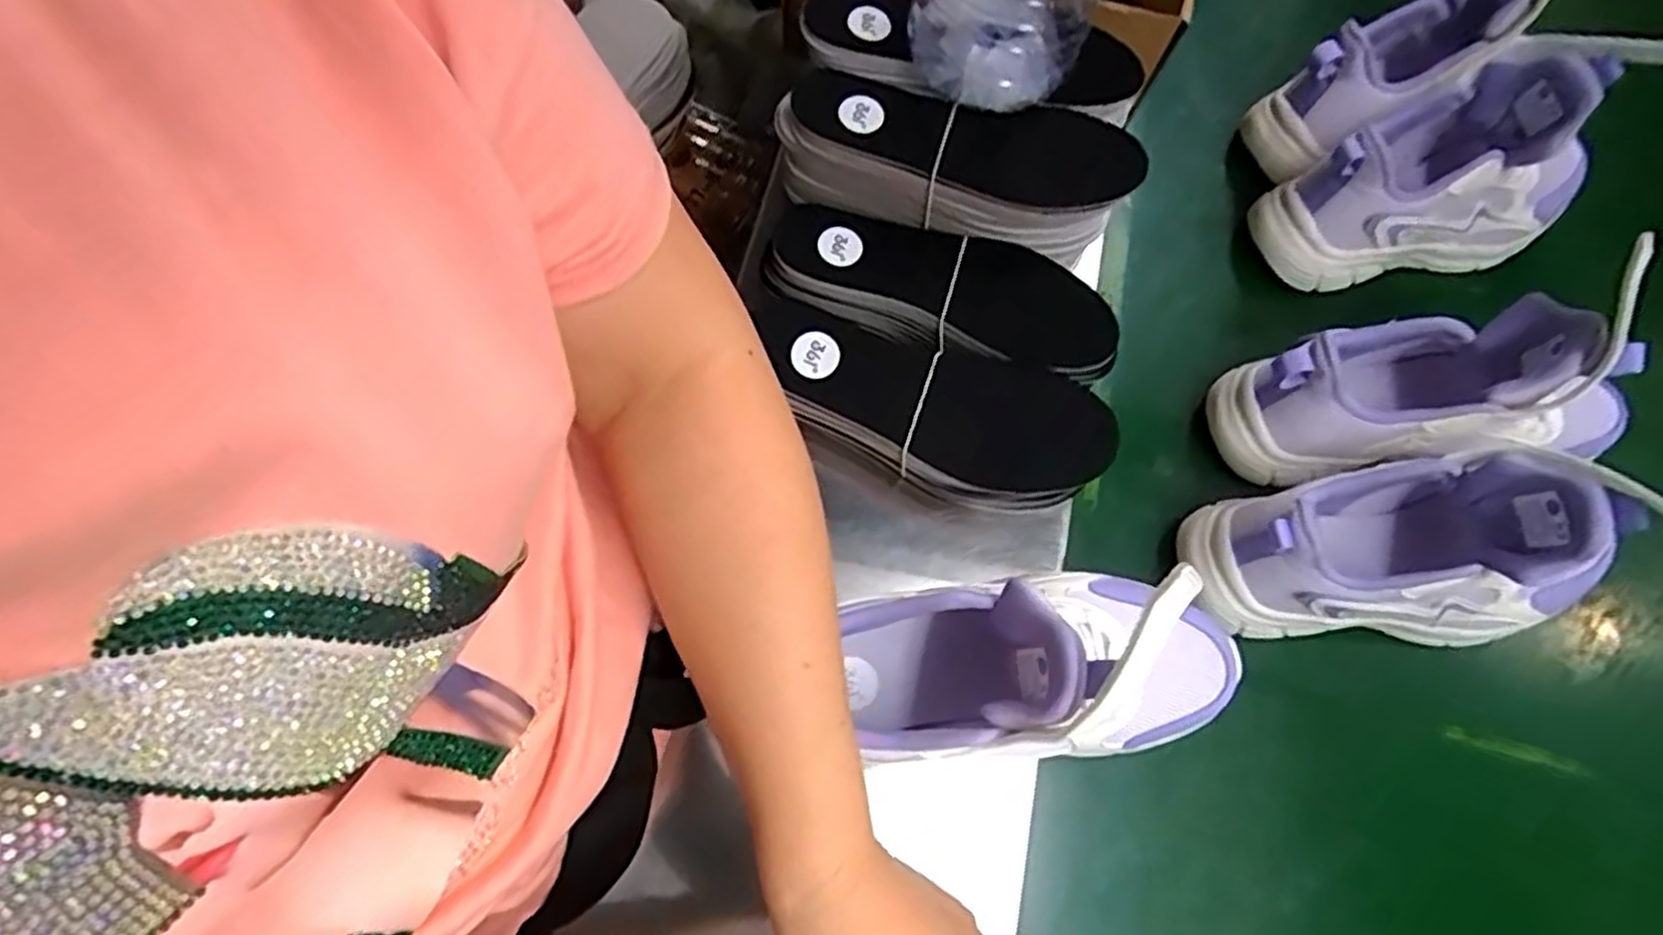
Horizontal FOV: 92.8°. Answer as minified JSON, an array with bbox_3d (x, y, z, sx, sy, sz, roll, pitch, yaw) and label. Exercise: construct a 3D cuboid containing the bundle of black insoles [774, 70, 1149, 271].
[{"bbox_3d":[0.074,-0.178,0.490,0.216,0.064,0.081,11,69,1],"label":"bundle of black insoles"}]

